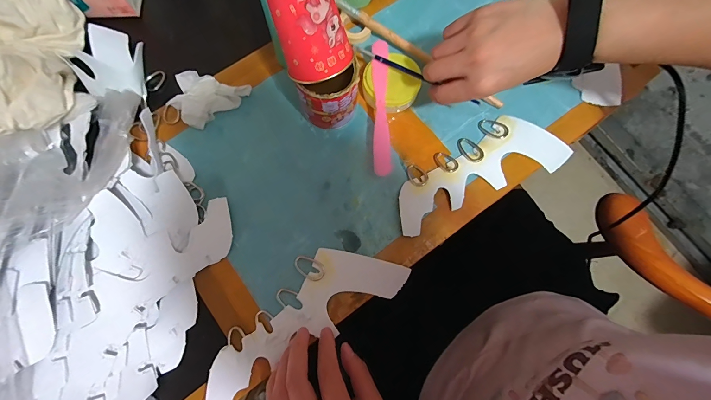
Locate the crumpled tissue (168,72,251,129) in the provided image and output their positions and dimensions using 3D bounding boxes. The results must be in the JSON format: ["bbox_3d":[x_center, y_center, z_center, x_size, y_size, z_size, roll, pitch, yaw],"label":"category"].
[{"bbox_3d":[-0.175,-0.127,0.351,0.073,0.034,0.077,42,79,7],"label":"crumpled tissue"}]

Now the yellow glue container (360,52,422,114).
[{"bbox_3d":[0.044,-0.136,0.366,0.070,0.038,0.059,-30,80,-8],"label":"yellow glue container"}]

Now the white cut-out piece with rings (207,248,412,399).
[{"bbox_3d":[-0.056,0.115,0.314,0.221,0.016,0.078,-34,80,-10],"label":"white cut-out piece with rings"}]

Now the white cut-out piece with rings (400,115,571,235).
[{"bbox_3d":[0.138,-0.040,0.354,0.215,0.015,0.079,-24,79,-7],"label":"white cut-out piece with rings"}]

